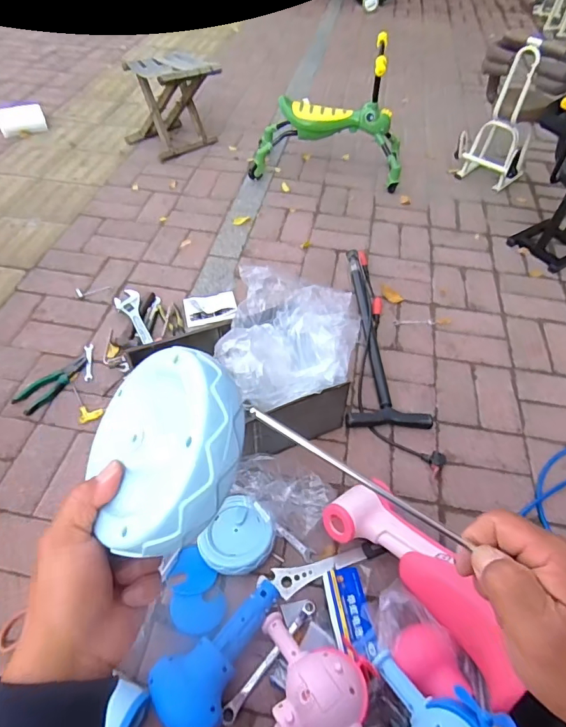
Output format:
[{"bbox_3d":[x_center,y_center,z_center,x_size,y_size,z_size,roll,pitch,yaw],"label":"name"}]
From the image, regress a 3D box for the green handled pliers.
[{"bbox_3d":[-0.552,0.044,1.066,0.075,0.015,0.180,34,57,21],"label":"green handled pliers"}]

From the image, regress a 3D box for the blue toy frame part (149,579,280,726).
[{"bbox_3d":[-0.084,0.470,0.707,0.237,0.071,0.124,-29,59,-23],"label":"blue toy frame part"}]

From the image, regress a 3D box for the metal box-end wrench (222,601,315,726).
[{"bbox_3d":[-0.019,0.486,0.734,0.022,0.018,0.218,36,58,22],"label":"metal box-end wrench"}]

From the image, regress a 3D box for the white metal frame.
[{"bbox_3d":[0.806,-0.884,1.569,0.244,0.448,0.219,33,59,19],"label":"white metal frame"}]

